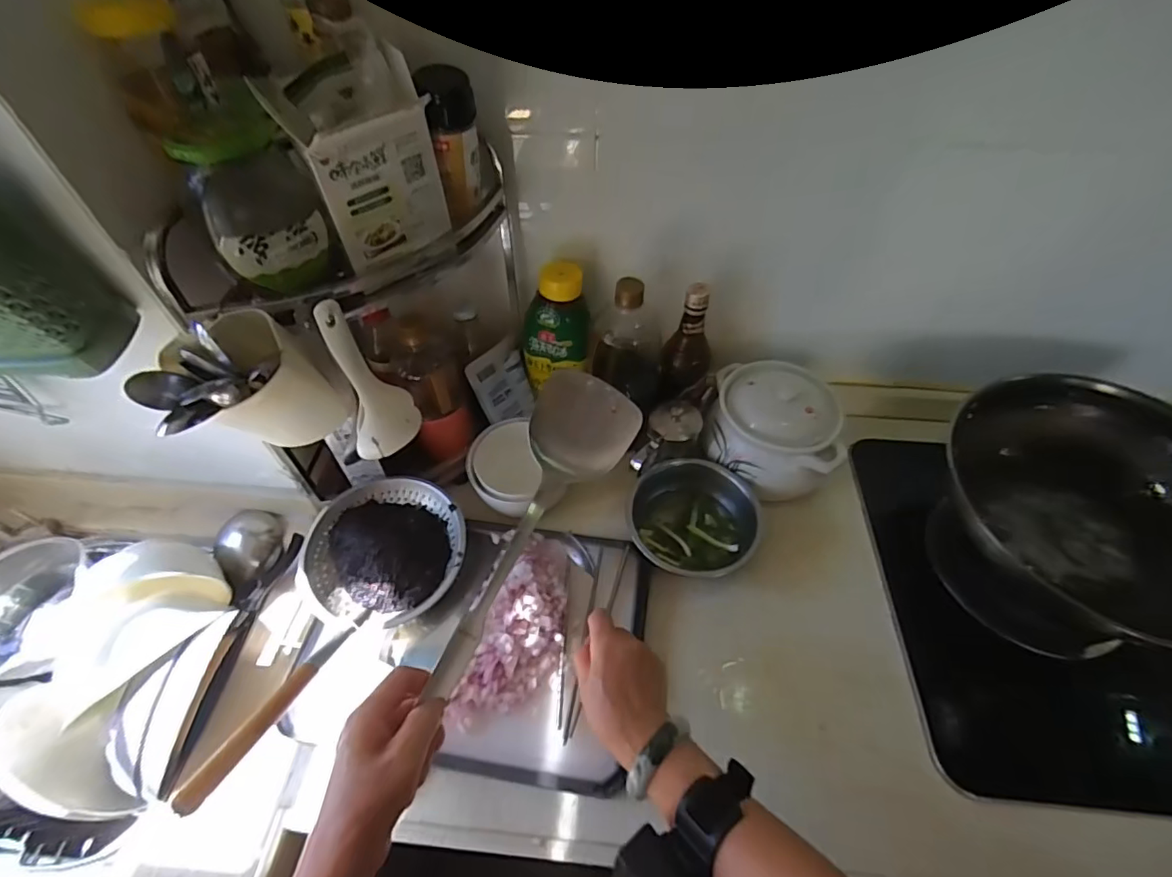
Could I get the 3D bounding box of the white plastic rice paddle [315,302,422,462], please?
[{"bbox_3d":[-0.205,-0.052,0.500,0.063,0.157,0.047,-20,54,-15],"label":"white plastic rice paddle"}]

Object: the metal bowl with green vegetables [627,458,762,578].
[{"bbox_3d":[0.134,0.103,0.671,0.151,0.077,0.149,0,52,0],"label":"metal bowl with green vegetables"}]

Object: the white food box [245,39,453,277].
[{"bbox_3d":[-0.192,-0.238,0.468,0.105,0.144,0.060,-38,60,-25],"label":"white food box"}]

